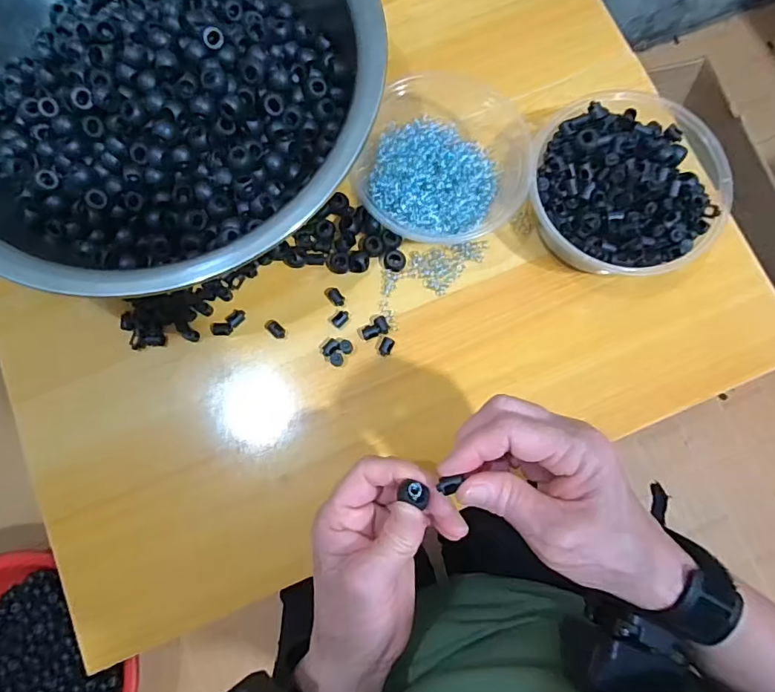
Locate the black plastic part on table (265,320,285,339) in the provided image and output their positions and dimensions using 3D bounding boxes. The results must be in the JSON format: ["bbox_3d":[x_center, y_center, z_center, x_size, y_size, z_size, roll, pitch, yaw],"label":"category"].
[{"bbox_3d":[-0.090,-0.014,0.397,0.019,0.004,0.010,38,82,7],"label":"black plastic part on table"}]

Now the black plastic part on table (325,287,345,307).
[{"bbox_3d":[-0.043,-0.040,0.402,0.010,0.004,0.019,-40,81,-7],"label":"black plastic part on table"}]

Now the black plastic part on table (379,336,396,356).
[{"bbox_3d":[-0.001,0.001,0.393,0.010,0.008,0.014,25,80,5],"label":"black plastic part on table"}]

